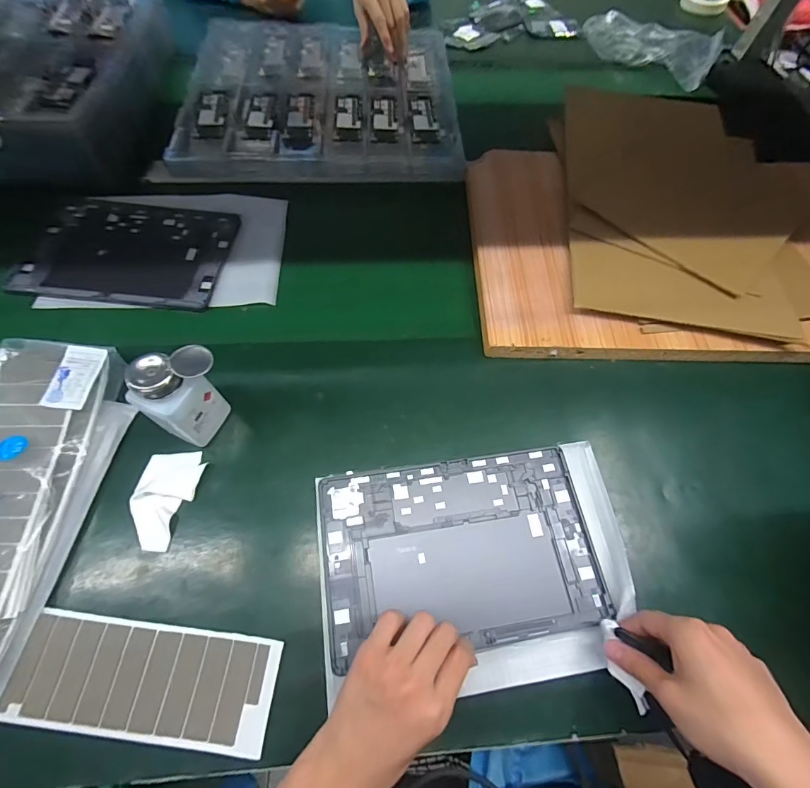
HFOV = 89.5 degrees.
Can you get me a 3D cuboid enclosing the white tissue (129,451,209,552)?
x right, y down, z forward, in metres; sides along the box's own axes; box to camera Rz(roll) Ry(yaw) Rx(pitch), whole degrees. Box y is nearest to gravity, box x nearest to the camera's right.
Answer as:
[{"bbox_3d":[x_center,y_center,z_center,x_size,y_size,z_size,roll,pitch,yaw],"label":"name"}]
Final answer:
[{"bbox_3d":[-0.235,0.100,0.396,0.053,0.010,0.093,10,63,3],"label":"white tissue"}]

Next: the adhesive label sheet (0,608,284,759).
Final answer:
[{"bbox_3d":[-0.212,0.236,0.338,0.207,0.005,0.076,9,66,-1],"label":"adhesive label sheet"}]

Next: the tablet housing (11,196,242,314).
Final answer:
[{"bbox_3d":[-0.361,-0.191,0.539,0.249,0.012,0.176,5,63,0],"label":"tablet housing"}]

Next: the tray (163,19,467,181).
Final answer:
[{"bbox_3d":[-0.139,-0.523,0.706,0.439,0.030,0.457,-2,63,-3],"label":"tray"}]

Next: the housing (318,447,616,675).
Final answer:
[{"bbox_3d":[0.053,0.146,0.391,0.253,0.013,0.163,-7,63,-6],"label":"housing"}]

